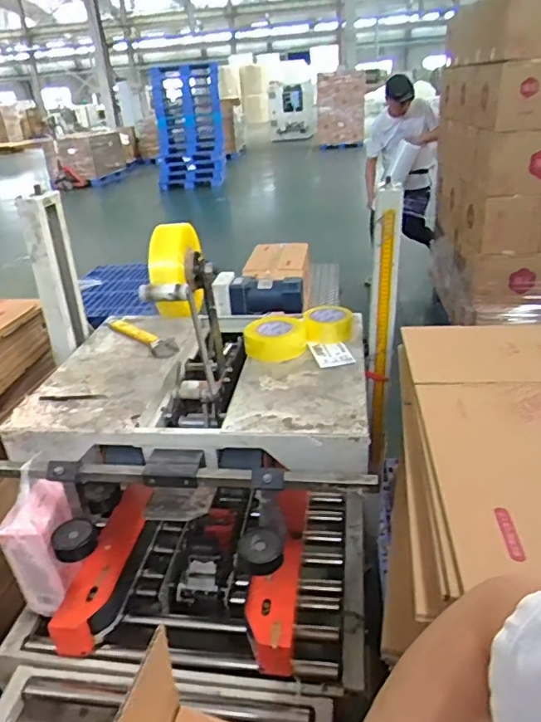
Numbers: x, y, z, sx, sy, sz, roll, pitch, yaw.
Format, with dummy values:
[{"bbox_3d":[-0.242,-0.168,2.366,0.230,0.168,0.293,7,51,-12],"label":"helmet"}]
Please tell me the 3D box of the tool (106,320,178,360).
[{"bbox_3d":[-0.319,-0.066,1.323,0.053,0.029,0.284,-24,33,-34],"label":"tool"}]

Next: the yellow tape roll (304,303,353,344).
[{"bbox_3d":[0.134,-0.083,1.254,0.114,0.057,0.099,0,27,9],"label":"yellow tape roll"}]

